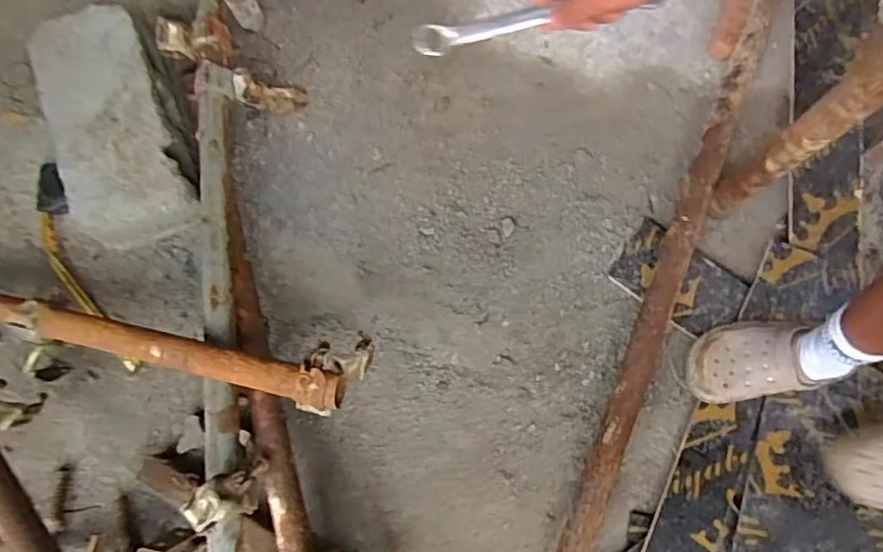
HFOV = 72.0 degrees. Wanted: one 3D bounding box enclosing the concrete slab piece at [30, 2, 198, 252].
[{"bbox_3d":[-0.548,-0.251,1.048,0.193,0.128,0.376,-17,80,-3],"label":"concrete slab piece"}]

